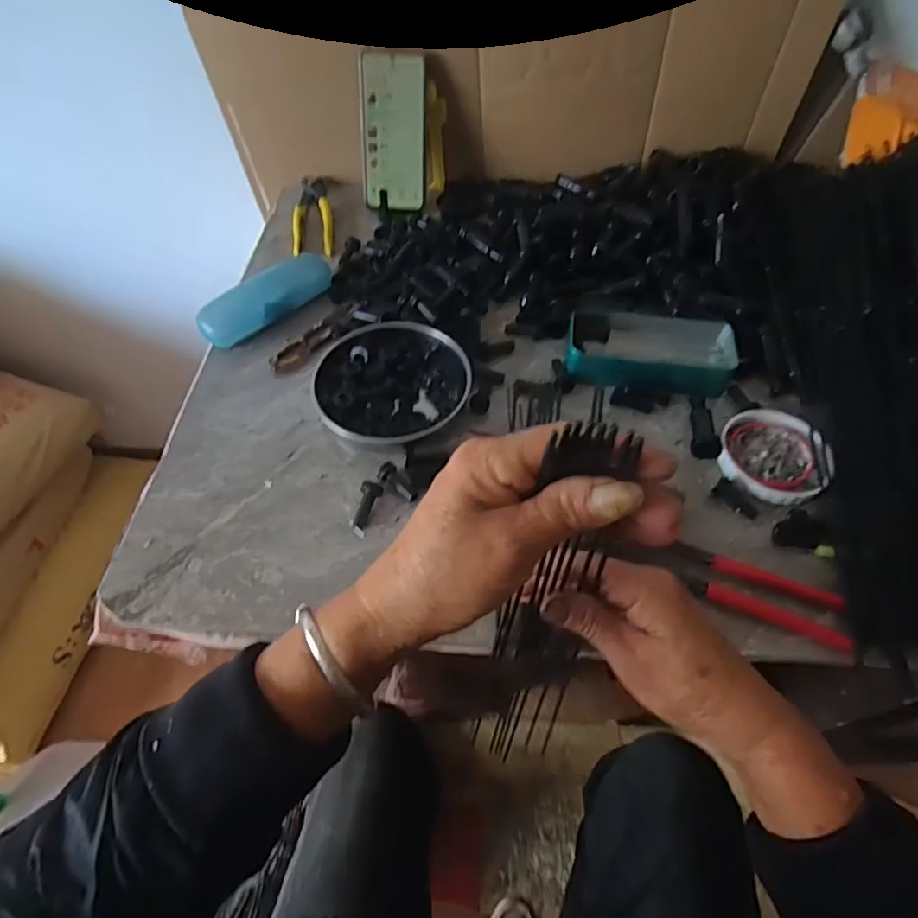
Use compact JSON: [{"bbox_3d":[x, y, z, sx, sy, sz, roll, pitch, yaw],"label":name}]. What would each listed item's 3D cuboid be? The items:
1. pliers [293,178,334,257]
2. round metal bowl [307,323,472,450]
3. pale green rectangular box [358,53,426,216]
[{"bbox_3d":[-0.180,-0.297,0.678,0.047,0.010,0.159,-8,54,-6],"label":"pliers"},{"bbox_3d":[-0.060,-0.071,0.499,0.135,0.029,0.119,-7,54,-6],"label":"round metal bowl"},{"bbox_3d":[-0.078,-0.385,0.659,0.076,0.160,0.013,1,29,0],"label":"pale green rectangular box"}]

